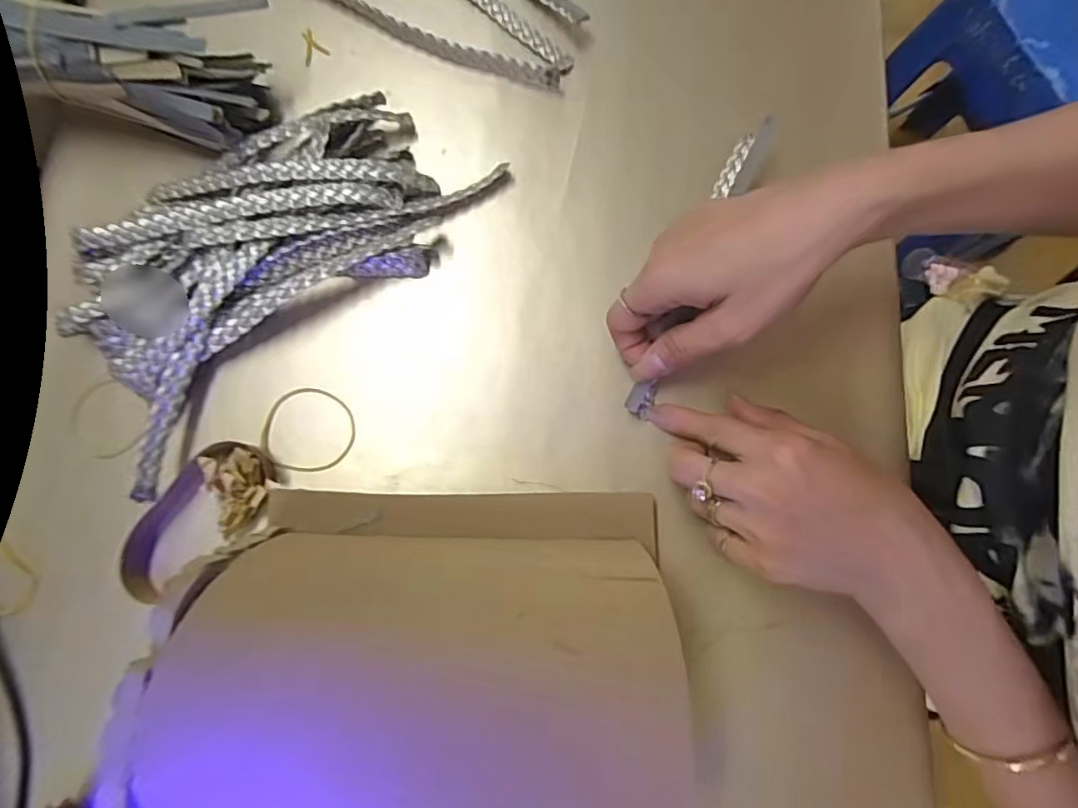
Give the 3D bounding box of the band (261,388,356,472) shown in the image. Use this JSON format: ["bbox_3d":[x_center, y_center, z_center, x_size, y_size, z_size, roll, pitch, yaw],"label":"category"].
[{"bbox_3d":[-0.131,0.014,0.325,0.052,0.004,0.047,9,79,2],"label":"band"}]

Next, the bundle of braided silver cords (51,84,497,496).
[{"bbox_3d":[-0.160,-0.094,0.333,0.246,0.031,0.137,-41,82,-7],"label":"bundle of braided silver cords"}]

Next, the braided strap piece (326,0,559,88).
[{"bbox_3d":[-0.075,-0.238,0.368,0.185,0.013,0.015,25,80,5],"label":"braided strap piece"}]

